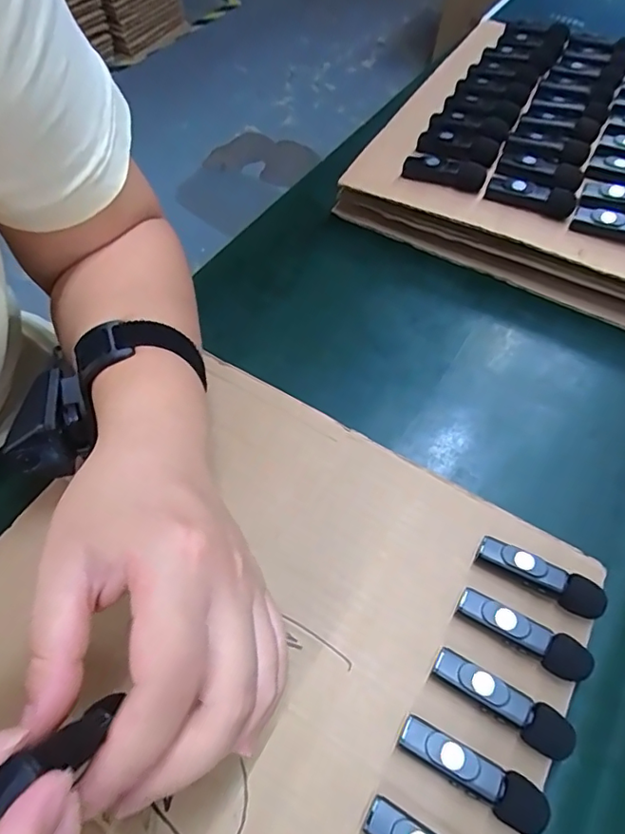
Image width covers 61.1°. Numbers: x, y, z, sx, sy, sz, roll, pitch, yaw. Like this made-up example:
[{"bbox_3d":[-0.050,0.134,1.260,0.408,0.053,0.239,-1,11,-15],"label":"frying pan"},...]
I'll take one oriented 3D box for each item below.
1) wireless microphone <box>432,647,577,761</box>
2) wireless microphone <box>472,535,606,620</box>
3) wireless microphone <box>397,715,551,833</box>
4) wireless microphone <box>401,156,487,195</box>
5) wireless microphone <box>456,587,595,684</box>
[{"bbox_3d":[0.088,0.135,0.249,0.066,0.015,0.018,26,60,15],"label":"wireless microphone"},{"bbox_3d":[0.120,0.085,0.283,0.065,0.018,0.016,28,60,15],"label":"wireless microphone"},{"bbox_3d":[0.069,0.158,0.234,0.065,0.017,0.018,26,59,14],"label":"wireless microphone"},{"bbox_3d":[0.104,-0.194,0.418,0.063,0.015,0.014,23,60,9],"label":"wireless microphone"},{"bbox_3d":[0.105,0.110,0.266,0.065,0.016,0.018,24,59,13],"label":"wireless microphone"}]

